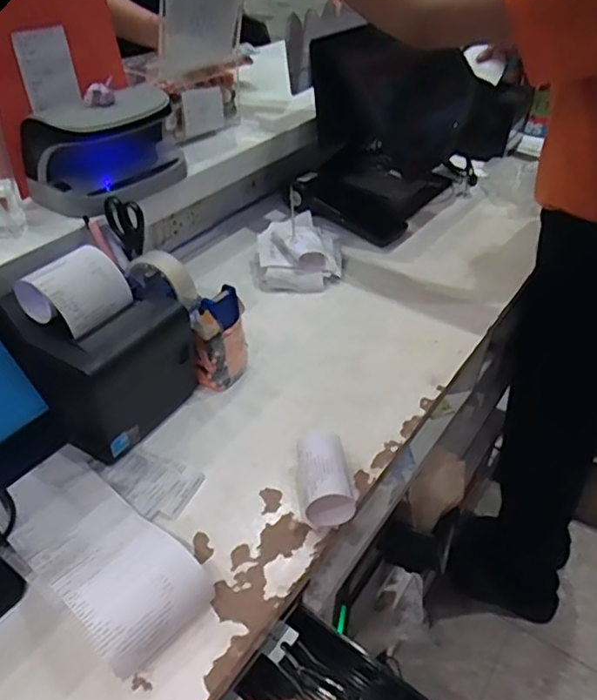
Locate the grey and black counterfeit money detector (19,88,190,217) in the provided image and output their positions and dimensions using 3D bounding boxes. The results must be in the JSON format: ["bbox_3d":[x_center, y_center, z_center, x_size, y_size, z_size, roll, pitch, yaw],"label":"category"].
[{"bbox_3d":[-0.228,-0.234,0.738,0.212,0.118,0.092,-23,45,-27],"label":"grey and black counterfeit money detector"}]

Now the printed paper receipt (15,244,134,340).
[{"bbox_3d":[-0.210,-0.060,0.588,0.069,0.048,0.088,33,48,32],"label":"printed paper receipt"}]

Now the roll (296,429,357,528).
[{"bbox_3d":[0.024,0.121,0.583,0.049,0.050,0.081,-2,39,-6],"label":"roll"}]

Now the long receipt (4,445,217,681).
[{"bbox_3d":[-0.172,0.163,0.518,0.215,0.053,0.094,31,47,30],"label":"long receipt"}]

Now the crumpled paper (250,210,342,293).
[{"bbox_3d":[-0.002,-0.144,0.889,0.128,0.047,0.148,4,39,2],"label":"crumpled paper"}]

